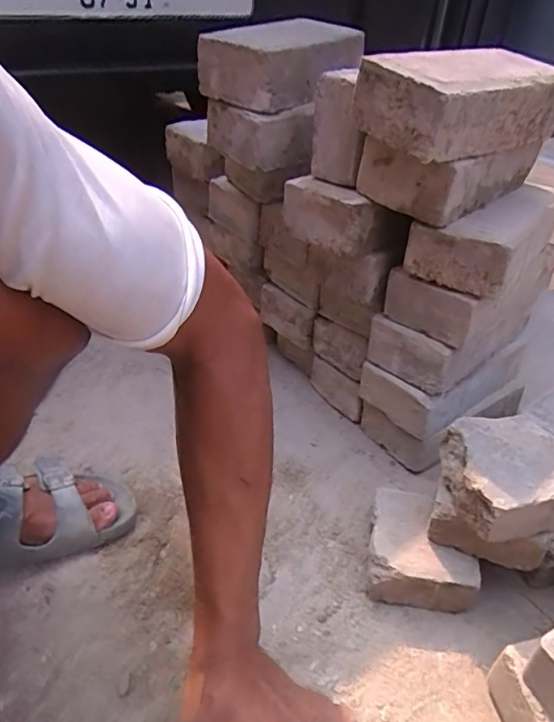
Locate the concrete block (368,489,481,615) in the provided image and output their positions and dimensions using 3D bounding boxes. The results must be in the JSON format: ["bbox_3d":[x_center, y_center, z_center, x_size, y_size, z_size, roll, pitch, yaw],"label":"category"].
[{"bbox_3d":[0.149,0.205,0.561,0.111,0.073,0.102,13,36,12],"label":"concrete block"}]

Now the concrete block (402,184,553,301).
[{"bbox_3d":[0.232,-0.142,0.582,0.110,0.066,0.182,27,43,27],"label":"concrete block"}]

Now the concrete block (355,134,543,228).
[{"bbox_3d":[0.189,-0.209,0.570,0.197,0.061,0.114,-27,47,-35],"label":"concrete block"}]

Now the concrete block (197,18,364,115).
[{"bbox_3d":[0.017,-0.371,0.657,0.116,0.071,0.215,27,43,27],"label":"concrete block"}]

